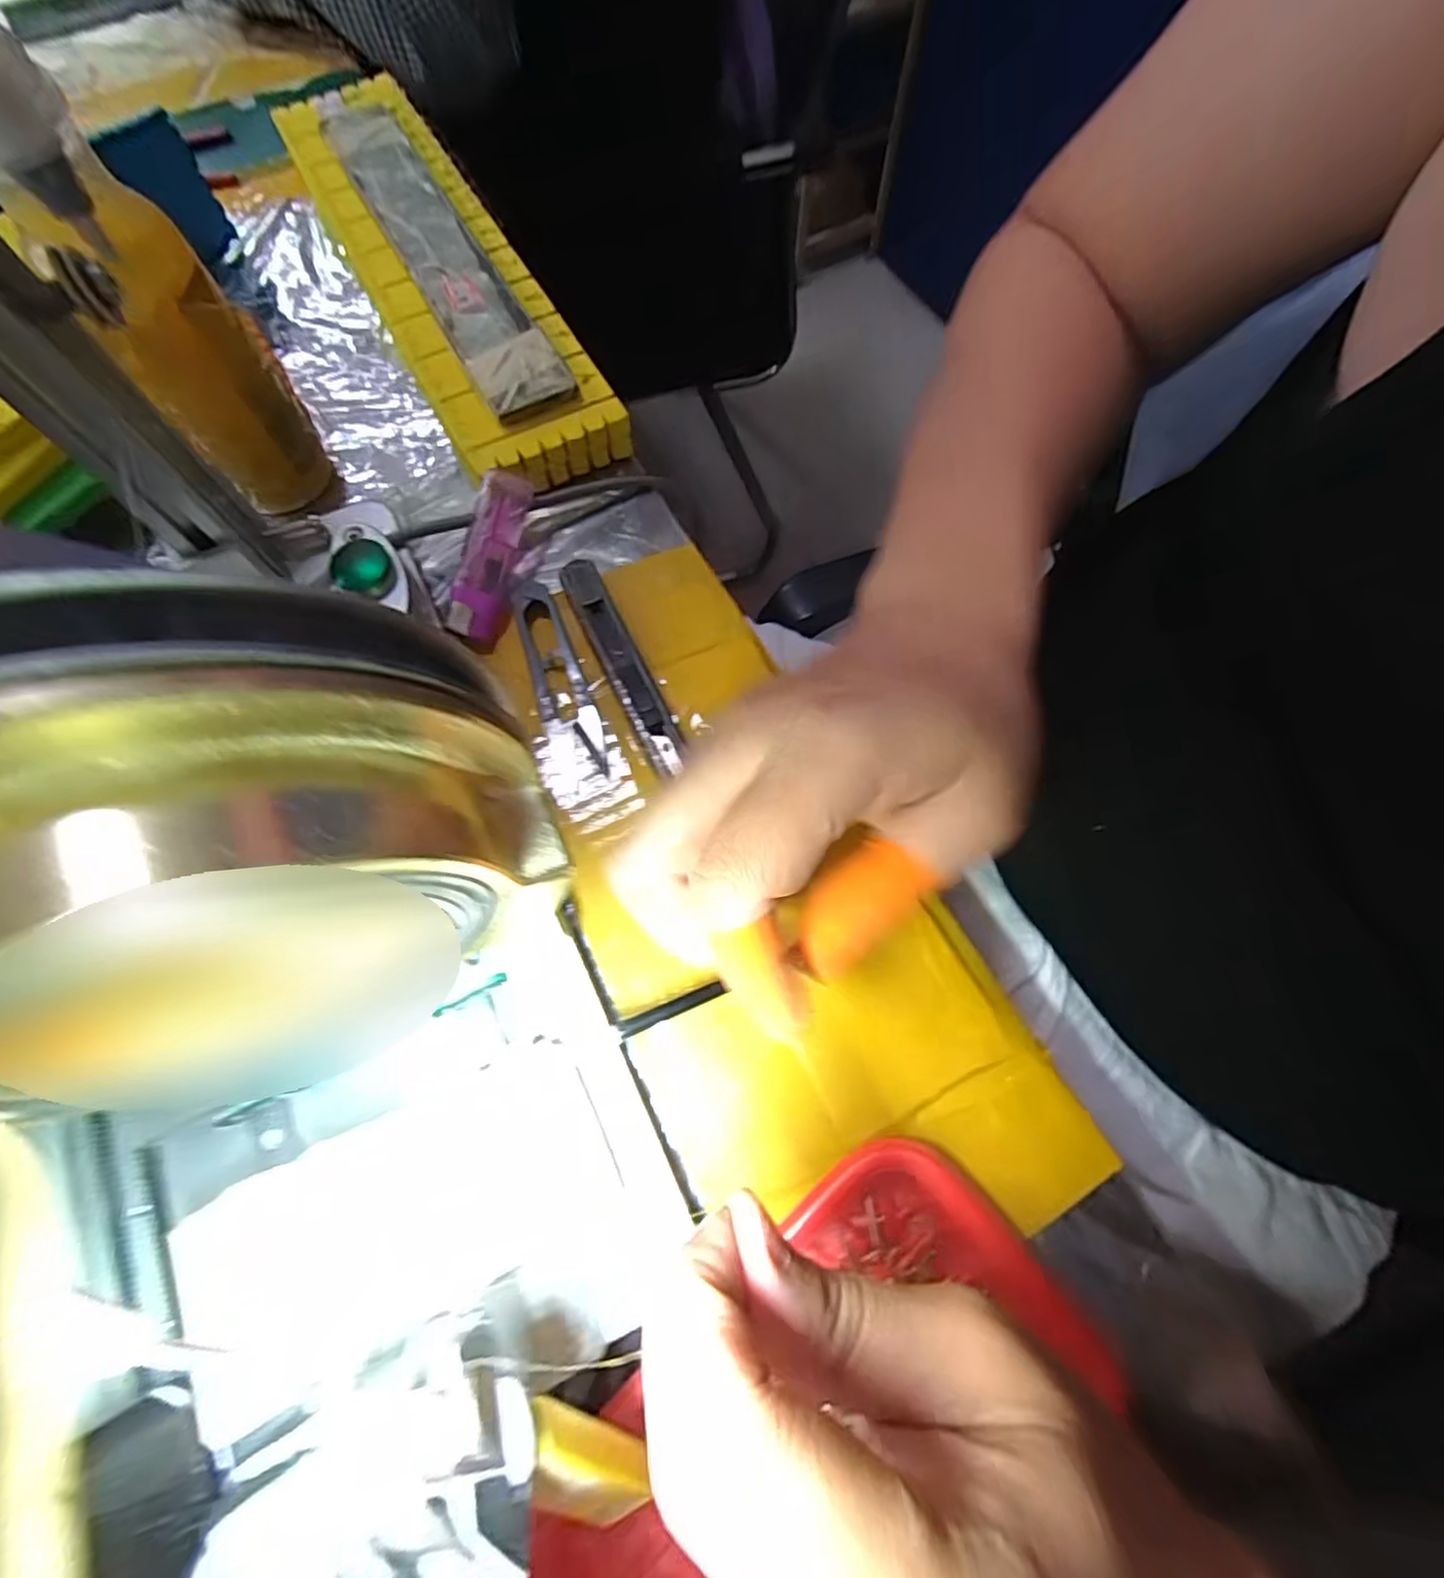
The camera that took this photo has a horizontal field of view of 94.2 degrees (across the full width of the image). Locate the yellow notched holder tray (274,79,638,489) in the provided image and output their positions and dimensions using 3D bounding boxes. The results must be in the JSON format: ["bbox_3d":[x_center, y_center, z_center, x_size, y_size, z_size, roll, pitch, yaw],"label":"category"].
[{"bbox_3d":[-0.160,-0.294,0.375,0.080,0.030,0.318,-28,73,-11],"label":"yellow notched holder tray"}]

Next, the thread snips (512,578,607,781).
[{"bbox_3d":[-0.074,-0.050,0.298,0.023,0.009,0.098,-22,72,-9],"label":"thread snips"}]

